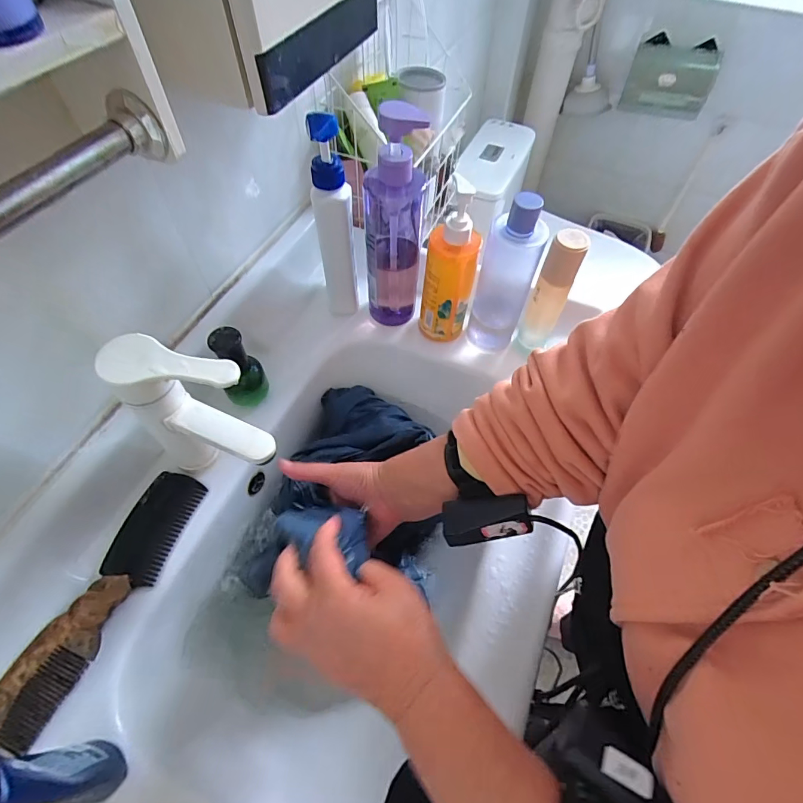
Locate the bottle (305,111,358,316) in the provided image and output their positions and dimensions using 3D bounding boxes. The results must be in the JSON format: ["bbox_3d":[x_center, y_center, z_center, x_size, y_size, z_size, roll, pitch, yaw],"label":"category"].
[{"bbox_3d":[-0.078,-0.205,0.521,0.050,0.251,0.042,-9,58,-7],"label":"bottle"}]

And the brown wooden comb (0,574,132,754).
[{"bbox_3d":[-0.301,0.222,0.373,0.053,0.013,0.141,20,59,11],"label":"brown wooden comb"}]

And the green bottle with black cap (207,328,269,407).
[{"bbox_3d":[-0.184,-0.041,0.486,0.043,0.098,0.045,-11,58,-9],"label":"green bottle with black cap"}]

